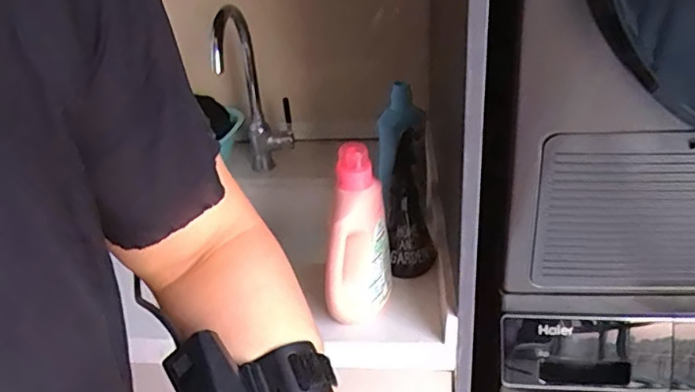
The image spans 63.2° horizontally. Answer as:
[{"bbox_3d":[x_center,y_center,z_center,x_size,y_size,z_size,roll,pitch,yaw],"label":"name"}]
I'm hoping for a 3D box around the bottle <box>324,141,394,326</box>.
[{"bbox_3d":[0.012,0.053,0.713,0.062,0.216,0.114,3,29,13],"label":"bottle"}]

